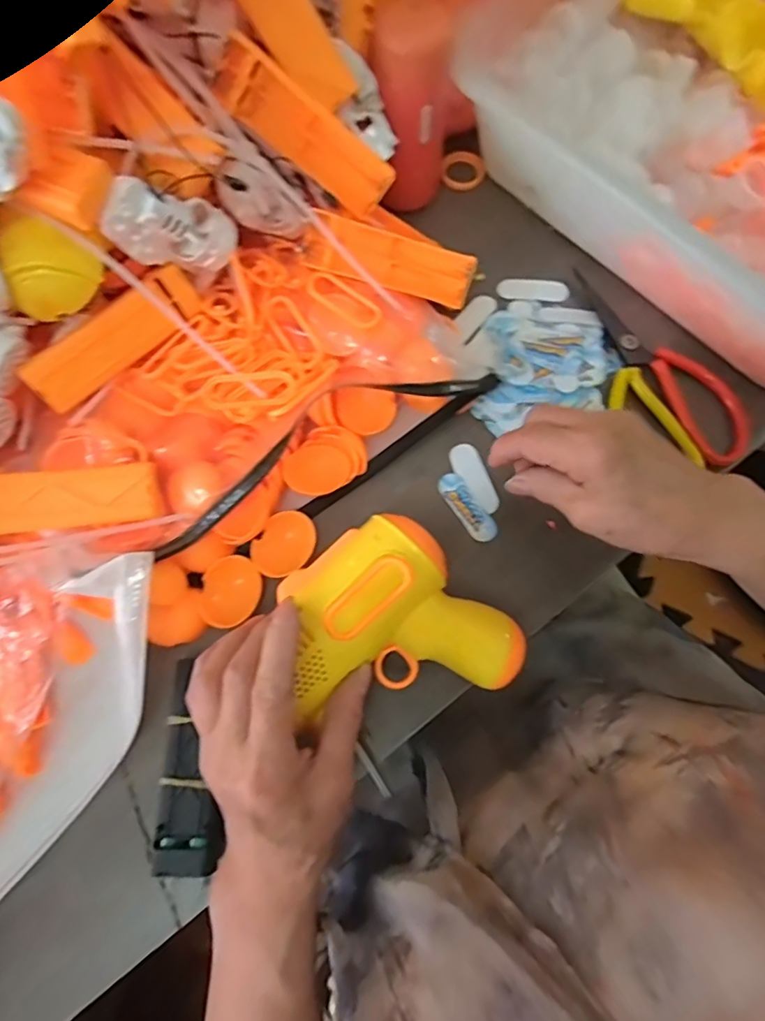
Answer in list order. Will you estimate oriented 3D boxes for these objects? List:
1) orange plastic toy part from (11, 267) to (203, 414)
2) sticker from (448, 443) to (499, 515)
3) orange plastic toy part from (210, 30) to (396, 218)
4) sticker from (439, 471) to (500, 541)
[{"bbox_3d":[-0.162,-0.105,0.325,0.109,0.034,0.017,-42,38,-12],"label":"orange plastic toy part"},{"bbox_3d":[0.062,-0.022,0.361,0.020,0.004,0.052,-21,75,-6],"label":"sticker"},{"bbox_3d":[-0.045,-0.227,0.320,0.109,0.035,0.019,31,35,-21],"label":"orange plastic toy part"},{"bbox_3d":[0.057,-0.003,0.355,0.019,0.004,0.052,-32,77,-8],"label":"sticker"}]

